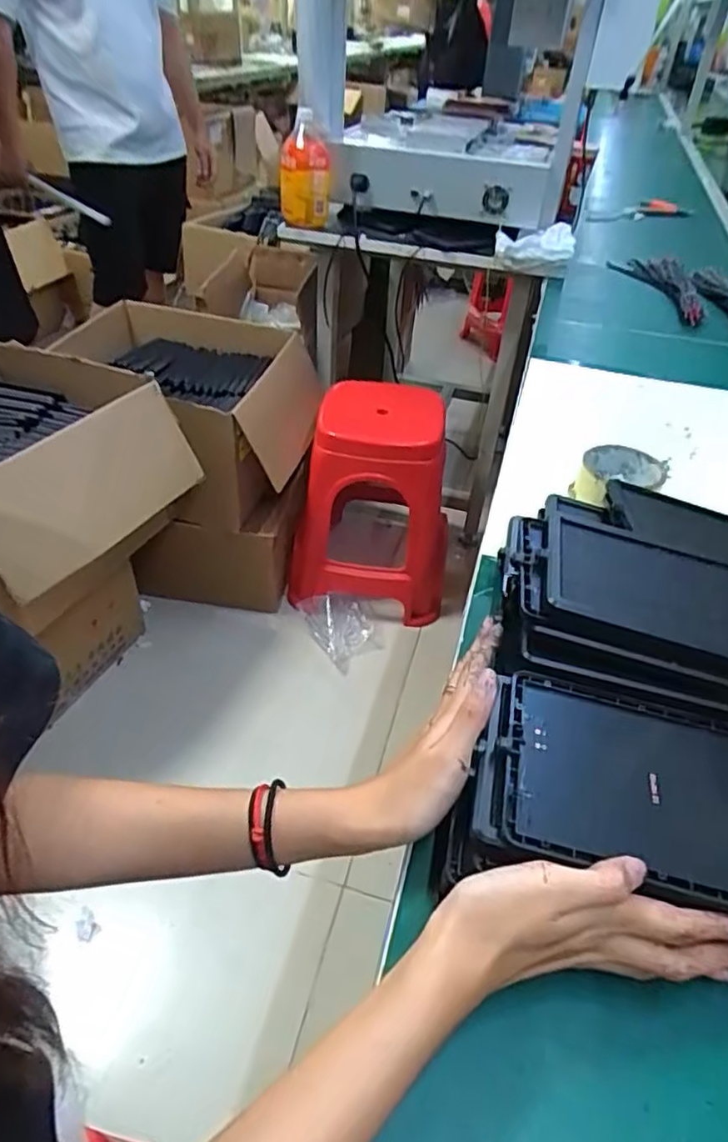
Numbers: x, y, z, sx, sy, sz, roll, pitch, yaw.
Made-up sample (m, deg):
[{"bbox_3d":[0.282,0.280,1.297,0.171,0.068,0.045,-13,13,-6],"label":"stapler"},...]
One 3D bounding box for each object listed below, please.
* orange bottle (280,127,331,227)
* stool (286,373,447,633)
[{"bbox_3d":[-0.125,-0.813,1.371,0.102,0.163,0.087,0,41,-5],"label":"orange bottle"},{"bbox_3d":[0.021,-0.155,1.564,0.367,0.474,0.350,6,41,1],"label":"stool"}]

